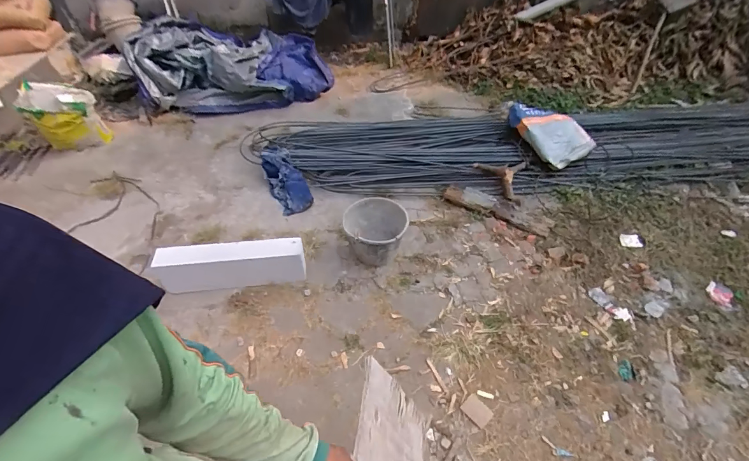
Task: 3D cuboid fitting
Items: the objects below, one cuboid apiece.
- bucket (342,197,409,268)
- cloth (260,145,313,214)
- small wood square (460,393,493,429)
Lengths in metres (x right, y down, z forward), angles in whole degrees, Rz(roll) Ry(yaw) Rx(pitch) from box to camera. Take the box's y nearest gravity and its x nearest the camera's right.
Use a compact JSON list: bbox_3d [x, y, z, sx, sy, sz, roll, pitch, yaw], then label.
[{"bbox_3d":[0.017,0.013,1.614,0.271,0.209,0.244,-13,48,-9],"label":"bucket"},{"bbox_3d":[-0.470,-0.269,1.886,0.171,0.094,0.387,-28,85,-23],"label":"cloth"},{"bbox_3d":[0.363,0.638,1.275,0.076,0.006,0.093,-33,54,-24],"label":"small wood square"}]

